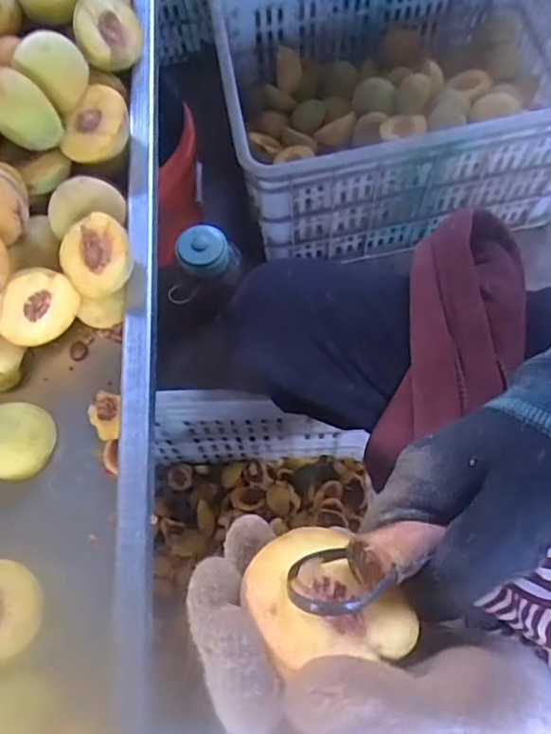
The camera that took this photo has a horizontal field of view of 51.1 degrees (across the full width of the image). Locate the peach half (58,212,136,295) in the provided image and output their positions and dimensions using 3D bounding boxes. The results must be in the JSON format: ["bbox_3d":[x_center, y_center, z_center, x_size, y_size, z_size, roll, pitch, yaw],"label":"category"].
[{"bbox_3d":[-0.134,-0.088,0.454,0.060,0.035,0.060,-43,83,23],"label":"peach half"}]

